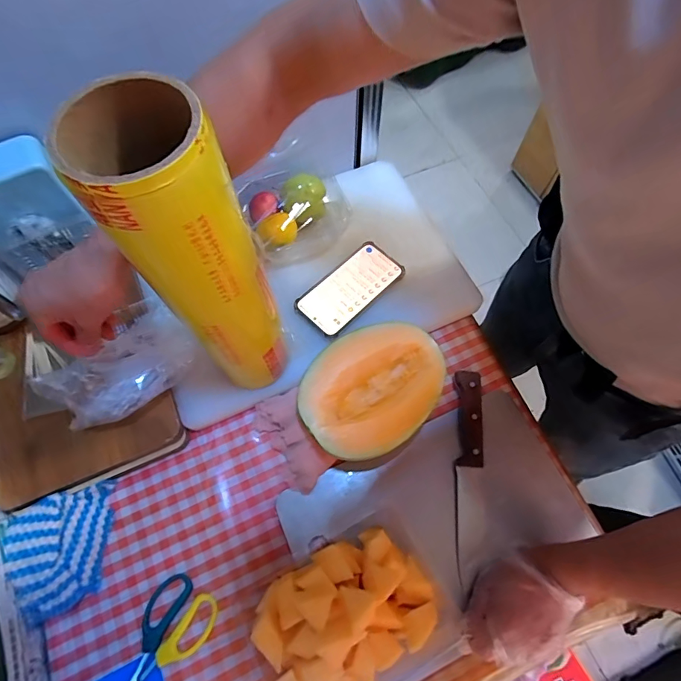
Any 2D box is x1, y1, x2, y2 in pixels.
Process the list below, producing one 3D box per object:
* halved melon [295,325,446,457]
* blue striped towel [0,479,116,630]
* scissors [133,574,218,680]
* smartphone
[{"bbox_3d":[0.042,0.060,0.521,0.184,0.064,0.133,-35,71,-14],"label":"halved melon"},{"bbox_3d":[-0.314,0.237,0.480,0.108,0.033,0.118,-23,69,-10],"label":"blue striped towel"},{"bbox_3d":[-0.197,0.335,0.451,0.075,0.006,0.142,29,70,12],"label":"scissors"},{"bbox_3d":[0.013,-0.075,0.594,0.078,0.009,0.158,42,73,16],"label":"smartphone"}]

